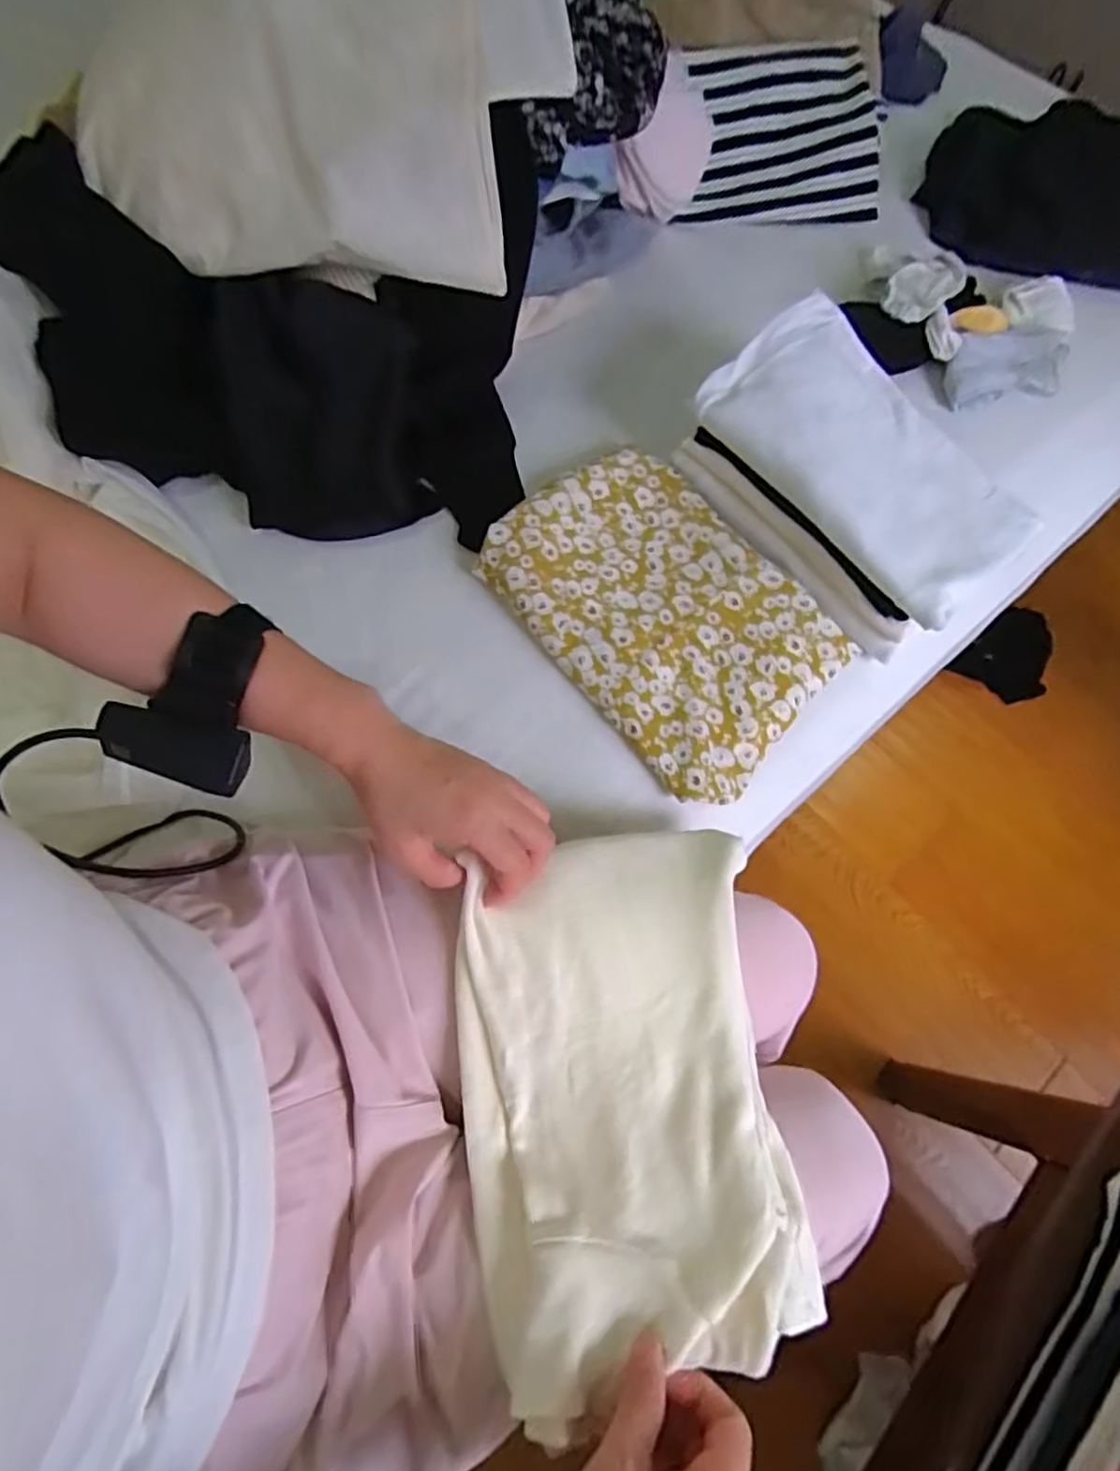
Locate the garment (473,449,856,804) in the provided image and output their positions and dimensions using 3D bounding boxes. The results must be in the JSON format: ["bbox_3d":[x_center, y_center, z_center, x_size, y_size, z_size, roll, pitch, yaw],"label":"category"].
[{"bbox_3d":[0.084,-0.102,0.554,0.187,0.031,0.273,-37,74,-15],"label":"garment"}]

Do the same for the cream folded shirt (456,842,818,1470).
[{"bbox_3d":[0.036,0.187,0.382,0.175,0.045,0.269,-3,68,-3],"label":"cream folded shirt"}]

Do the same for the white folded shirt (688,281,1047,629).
[{"bbox_3d":[0.243,-0.218,0.531,0.155,0.045,0.253,-40,75,-16],"label":"white folded shirt"}]

